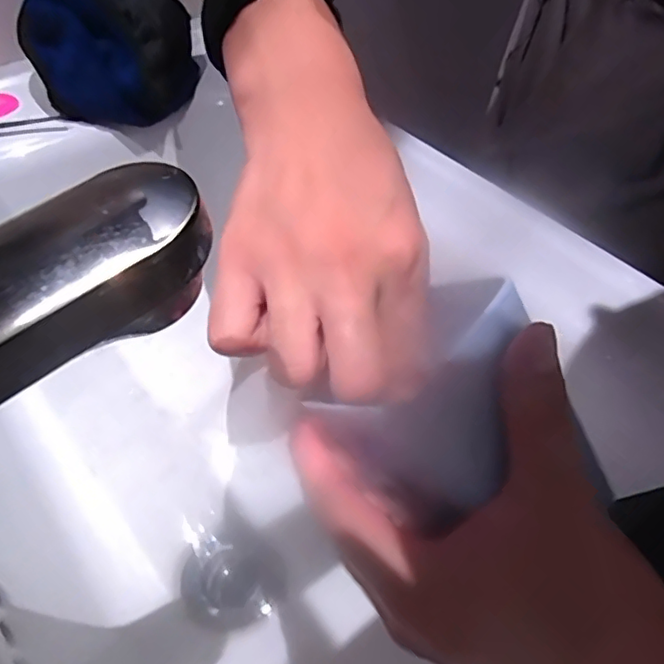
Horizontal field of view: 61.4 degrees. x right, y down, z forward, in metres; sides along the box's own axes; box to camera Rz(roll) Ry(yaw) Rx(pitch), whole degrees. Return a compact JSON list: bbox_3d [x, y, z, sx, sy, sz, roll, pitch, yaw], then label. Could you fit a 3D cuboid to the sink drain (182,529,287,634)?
[{"bbox_3d":[-0.061,0.149,0.339,0.057,0.004,0.056,-27,56,-23],"label":"sink drain"}]

